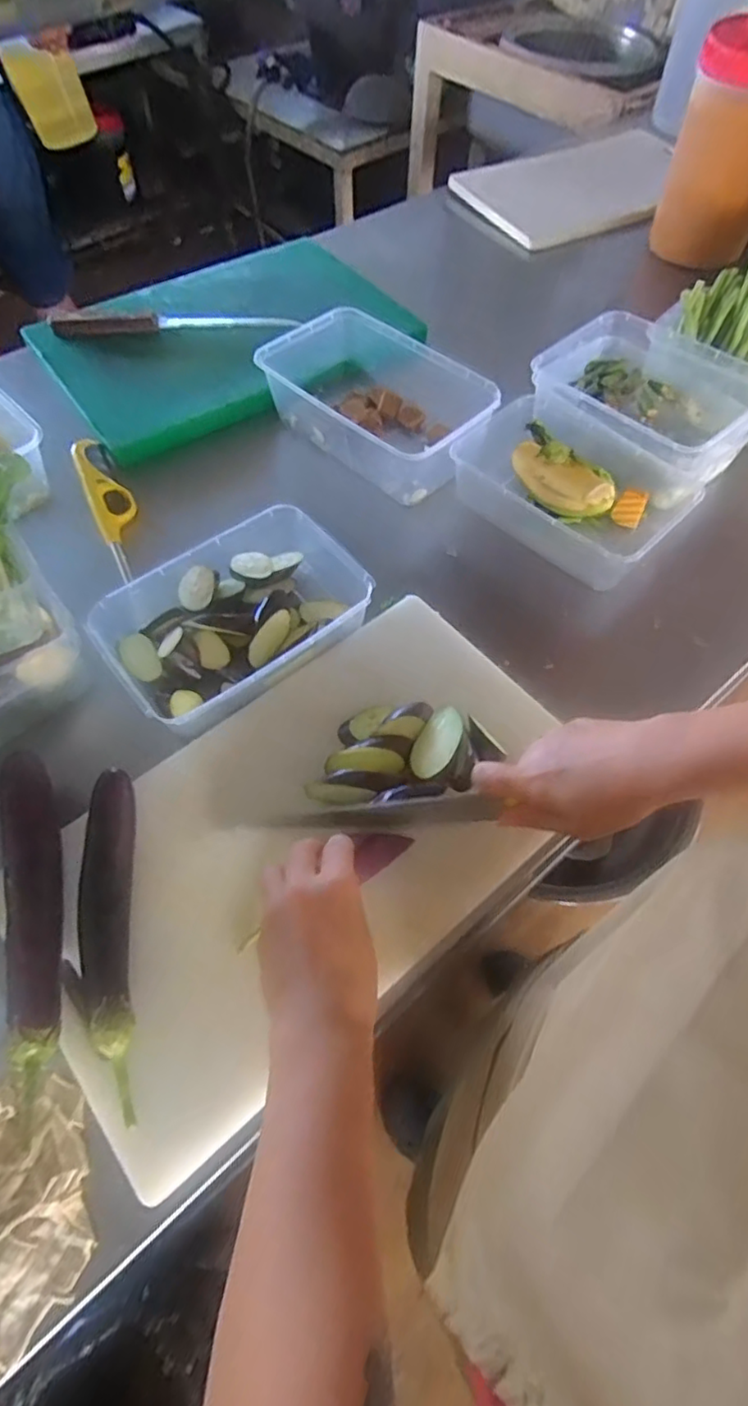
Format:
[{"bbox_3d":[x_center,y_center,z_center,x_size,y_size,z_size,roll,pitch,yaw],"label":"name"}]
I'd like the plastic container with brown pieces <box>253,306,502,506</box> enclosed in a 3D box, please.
[{"bbox_3d":[-0.002,-0.333,0.696,0.250,0.079,0.153,40,68,20],"label":"plastic container with brown pieces"}]

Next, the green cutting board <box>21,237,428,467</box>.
[{"bbox_3d":[-0.202,-0.491,0.812,0.438,0.032,0.320,-37,68,-19],"label":"green cutting board"}]

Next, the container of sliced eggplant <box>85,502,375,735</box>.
[{"bbox_3d":[-0.120,-0.073,0.568,0.230,0.073,0.156,-37,67,-19],"label":"container of sliced eggplant"}]

